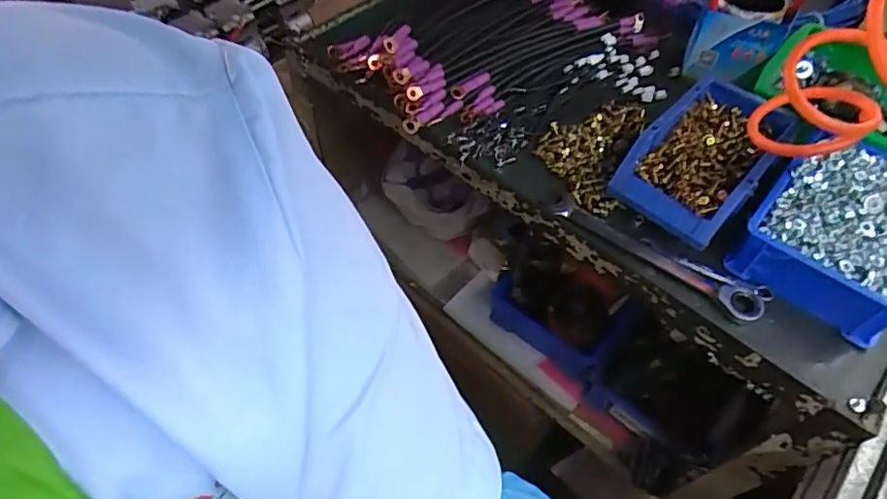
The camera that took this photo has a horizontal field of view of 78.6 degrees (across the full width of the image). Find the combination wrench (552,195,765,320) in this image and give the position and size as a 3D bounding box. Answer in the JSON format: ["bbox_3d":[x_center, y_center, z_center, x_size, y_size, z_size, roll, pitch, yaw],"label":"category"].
[{"bbox_3d":[0.210,0.003,0.544,0.220,0.013,0.034,31,59,19],"label":"combination wrench"}]

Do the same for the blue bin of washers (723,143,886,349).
[{"bbox_3d":[0.396,-0.015,0.539,0.152,0.083,0.188,34,60,21],"label":"blue bin of washers"}]

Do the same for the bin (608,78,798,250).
[{"bbox_3d":[0.275,-0.092,0.577,0.178,0.076,0.116,-38,63,-25],"label":"bin"}]

